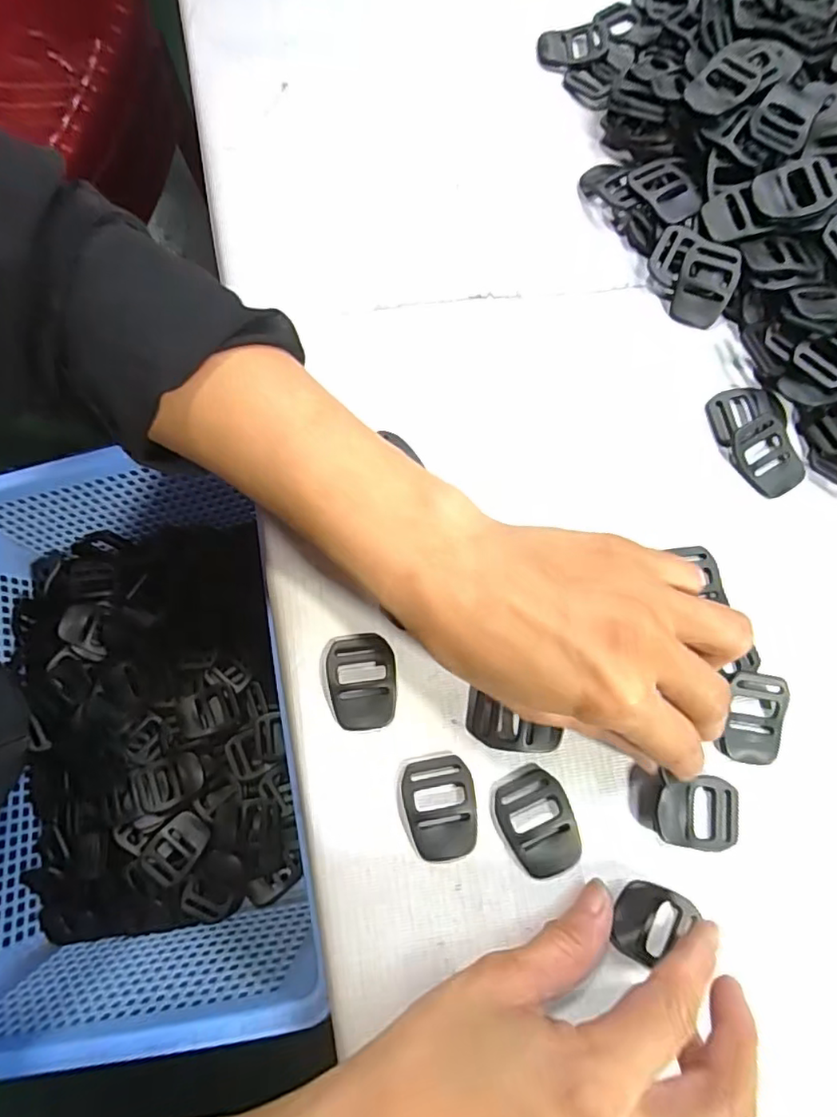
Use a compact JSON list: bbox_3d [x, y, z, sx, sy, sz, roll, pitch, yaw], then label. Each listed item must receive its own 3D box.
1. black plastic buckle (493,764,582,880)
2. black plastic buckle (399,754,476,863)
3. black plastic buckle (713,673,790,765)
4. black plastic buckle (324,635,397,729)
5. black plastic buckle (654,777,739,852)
[{"bbox_3d":[0.049,0.108,0.230,0.029,0.004,0.040,-22,79,-8],"label":"black plastic buckle"},{"bbox_3d":[0.009,0.103,0.230,0.028,0.006,0.038,-5,78,-4],"label":"black plastic buckle"},{"bbox_3d":[0.146,0.069,0.244,0.026,0.006,0.038,13,77,0],"label":"black plastic buckle"},{"bbox_3d":[-0.024,0.053,0.241,0.029,0.005,0.039,-4,77,-4],"label":"black plastic buckle"},{"bbox_3d":[0.115,0.105,0.231,0.037,0.009,0.028,8,77,-1],"label":"black plastic buckle"}]

